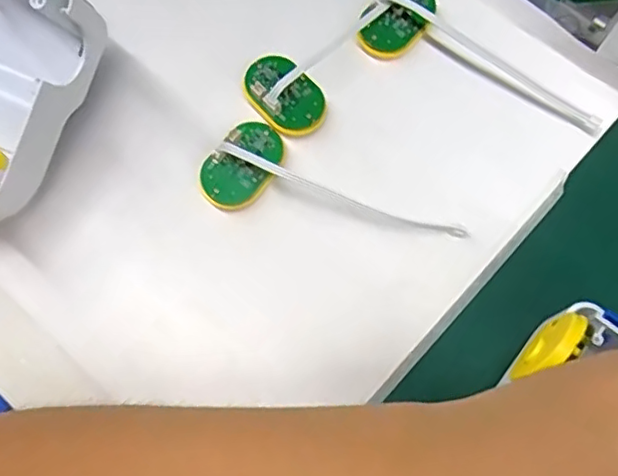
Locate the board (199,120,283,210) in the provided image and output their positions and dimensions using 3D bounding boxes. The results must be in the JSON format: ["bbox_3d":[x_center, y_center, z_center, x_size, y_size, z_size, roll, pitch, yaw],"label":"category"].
[{"bbox_3d":[-0.036,-0.041,0.341,0.034,0.010,0.054,33,77,11],"label":"board"}]

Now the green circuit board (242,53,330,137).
[{"bbox_3d":[-0.015,-0.085,0.352,0.036,0.010,0.055,-41,76,-10],"label":"green circuit board"}]

